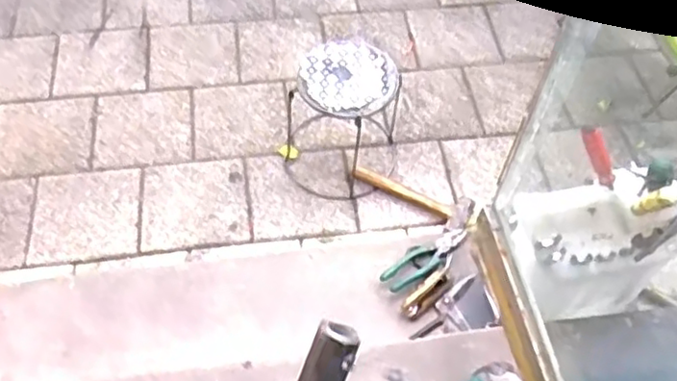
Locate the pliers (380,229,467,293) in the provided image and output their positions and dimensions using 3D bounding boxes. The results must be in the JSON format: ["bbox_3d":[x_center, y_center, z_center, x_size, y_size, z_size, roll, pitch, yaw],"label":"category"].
[{"bbox_3d":[0.168,0.130,1.251,0.187,0.014,0.056,-27,61,-17],"label":"pliers"}]

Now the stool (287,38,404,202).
[{"bbox_3d":[0.004,-0.185,1.565,0.271,0.275,0.249,2,55,0],"label":"stool"}]

